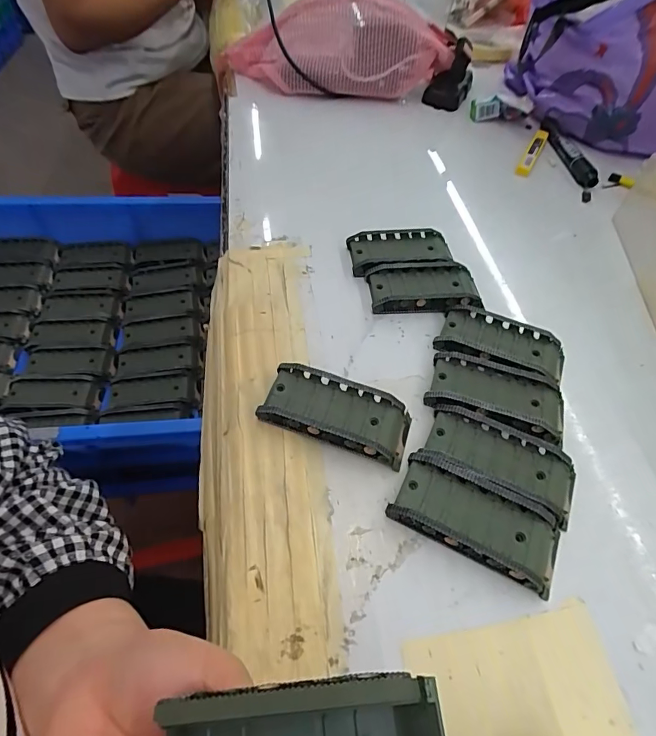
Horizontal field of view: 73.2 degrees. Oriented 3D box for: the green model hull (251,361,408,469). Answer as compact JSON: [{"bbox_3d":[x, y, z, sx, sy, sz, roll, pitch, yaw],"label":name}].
[{"bbox_3d":[0.007,0.029,0.295,0.095,0.024,0.045,18,55,9],"label":"green model hull"}]

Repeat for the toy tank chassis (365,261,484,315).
[{"bbox_3d":[0.083,-0.068,0.379,0.095,0.018,0.049,-2,54,-5],"label":"toy tank chassis"}]

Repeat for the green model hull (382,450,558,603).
[{"bbox_3d":[0.088,0.090,0.262,0.095,0.019,0.044,23,55,12],"label":"green model hull"}]

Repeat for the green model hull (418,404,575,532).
[{"bbox_3d":[0.112,0.060,0.286,0.096,0.020,0.047,24,56,13],"label":"green model hull"}]

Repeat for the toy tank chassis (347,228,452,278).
[{"bbox_3d":[0.067,-0.106,0.403,0.092,0.018,0.045,-4,54,-7],"label":"toy tank chassis"}]

